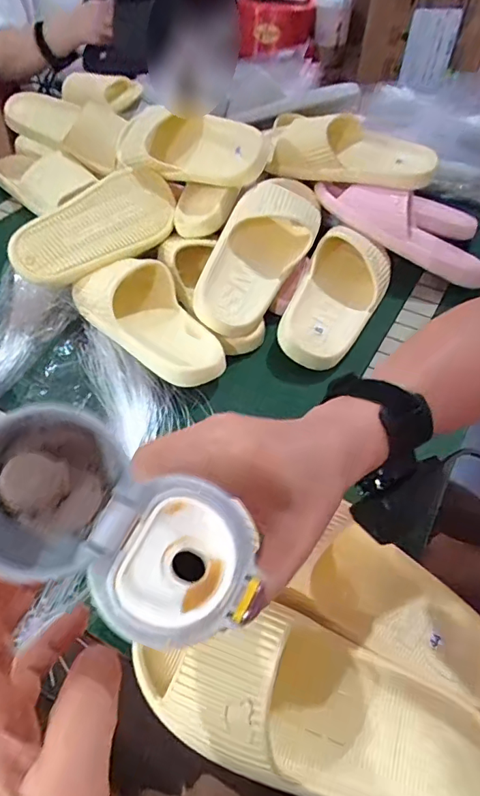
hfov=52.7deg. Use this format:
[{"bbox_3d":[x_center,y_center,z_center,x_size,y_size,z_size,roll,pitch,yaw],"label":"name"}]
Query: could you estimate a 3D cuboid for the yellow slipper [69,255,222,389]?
[{"bbox_3d":[-0.096,-0.096,0.565,0.216,0.060,0.103,35,56,26],"label":"yellow slipper"}]

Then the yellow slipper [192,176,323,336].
[{"bbox_3d":[0.023,-0.183,0.600,0.094,0.066,0.241,25,72,19],"label":"yellow slipper"}]

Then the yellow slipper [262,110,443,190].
[{"bbox_3d":[0.151,-0.346,0.663,0.235,0.070,0.088,10,49,7],"label":"yellow slipper"}]

